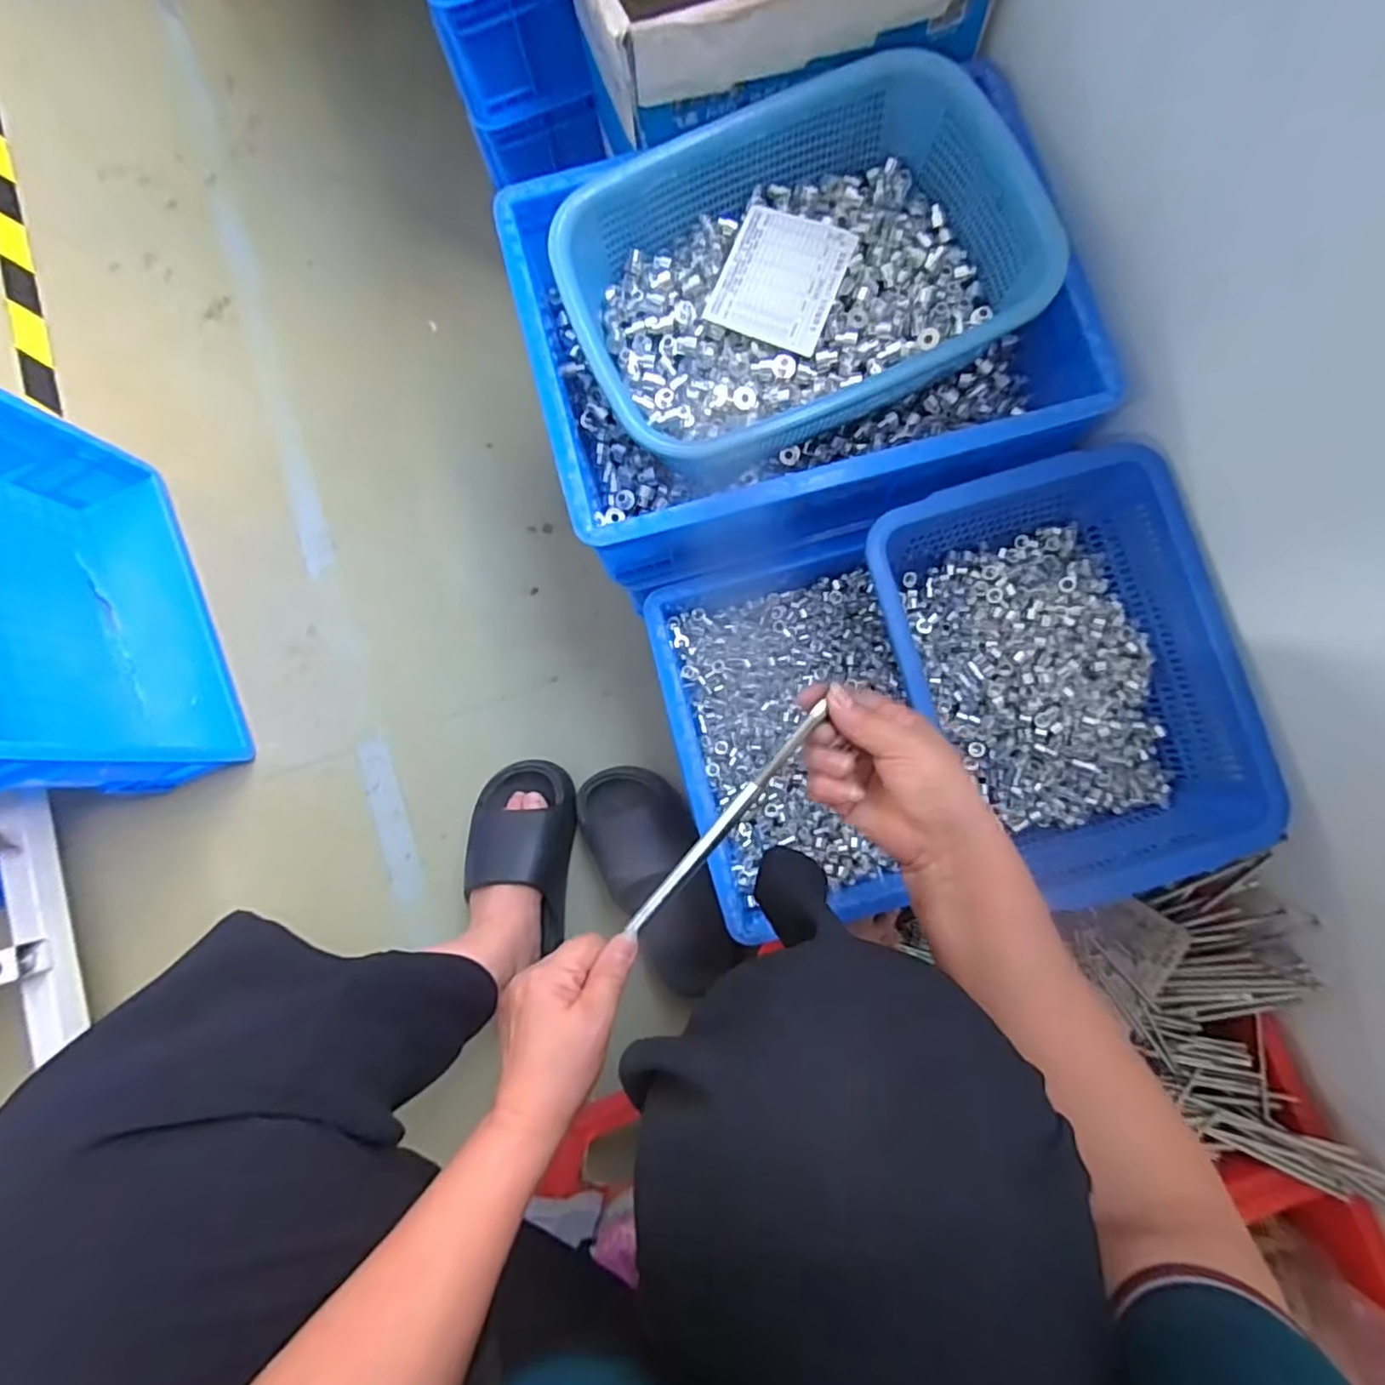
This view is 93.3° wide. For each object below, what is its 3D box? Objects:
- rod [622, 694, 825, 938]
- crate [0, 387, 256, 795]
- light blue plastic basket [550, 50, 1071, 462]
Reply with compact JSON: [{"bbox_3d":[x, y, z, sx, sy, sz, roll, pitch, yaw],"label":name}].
[{"bbox_3d":[0.020,0.083,0.417,0.011,0.011,0.184,40,94,5],"label":"rod"},{"bbox_3d":[-0.669,-0.100,0.665,0.136,0.298,0.411,-23,82,-2],"label":"crate"},{"bbox_3d":[0.073,-0.324,0.506,0.339,0.081,0.245,-18,82,-4],"label":"light blue plastic basket"}]

